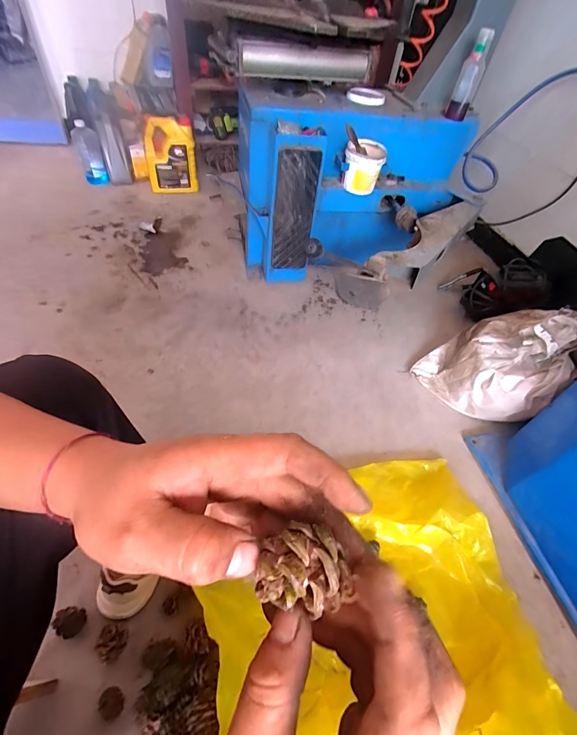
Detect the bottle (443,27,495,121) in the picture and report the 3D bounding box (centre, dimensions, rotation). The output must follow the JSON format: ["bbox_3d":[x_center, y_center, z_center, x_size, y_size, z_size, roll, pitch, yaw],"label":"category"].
[{"bbox_3d":[0.547,-0.880,1.056,0.065,0.208,0.052,27,53,17],"label":"bottle"}]

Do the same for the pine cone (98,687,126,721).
[{"bbox_3d":[-0.277,0.530,0.547,0.037,0.033,0.036,3,50,-3],"label":"pine cone"}]

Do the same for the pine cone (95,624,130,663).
[{"bbox_3d":[-0.293,0.463,0.578,0.040,0.052,0.047,17,51,9],"label":"pine cone"}]

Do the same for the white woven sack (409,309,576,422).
[{"bbox_3d":[0.575,-0.038,0.942,0.232,0.296,0.307,-34,60,-29],"label":"white woven sack"}]

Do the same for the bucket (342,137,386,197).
[{"bbox_3d":[0.239,-0.642,1.106,0.122,0.121,0.133,13,50,5],"label":"bucket"}]

